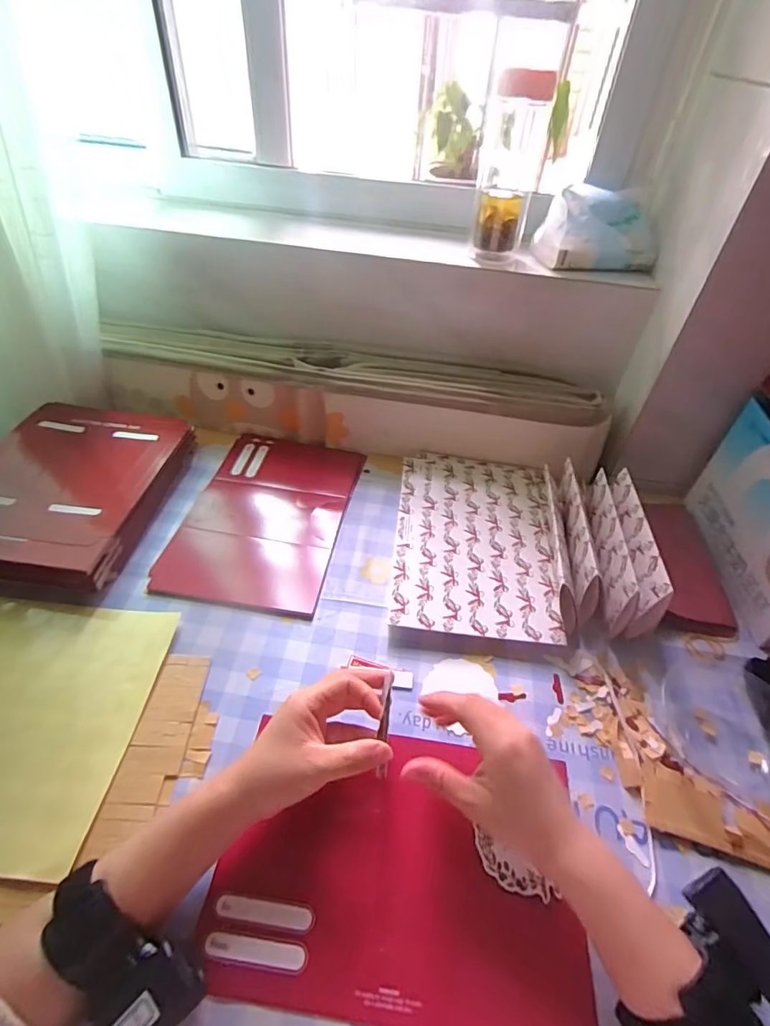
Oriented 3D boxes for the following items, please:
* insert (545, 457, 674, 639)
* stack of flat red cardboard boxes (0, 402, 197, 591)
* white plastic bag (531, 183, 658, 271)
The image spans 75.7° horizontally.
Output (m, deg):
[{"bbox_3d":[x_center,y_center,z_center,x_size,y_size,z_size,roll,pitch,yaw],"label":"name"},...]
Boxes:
[{"bbox_3d":[0.226,0.034,0.535,0.094,0.069,0.183,6,45,0],"label":"insert"},{"bbox_3d":[-0.374,-0.033,0.586,0.215,0.039,0.267,7,45,2],"label":"stack of flat red cardboard boxes"},{"bbox_3d":[0.264,-0.349,0.609,0.134,0.072,0.077,-8,47,-13],"label":"white plastic bag"}]

